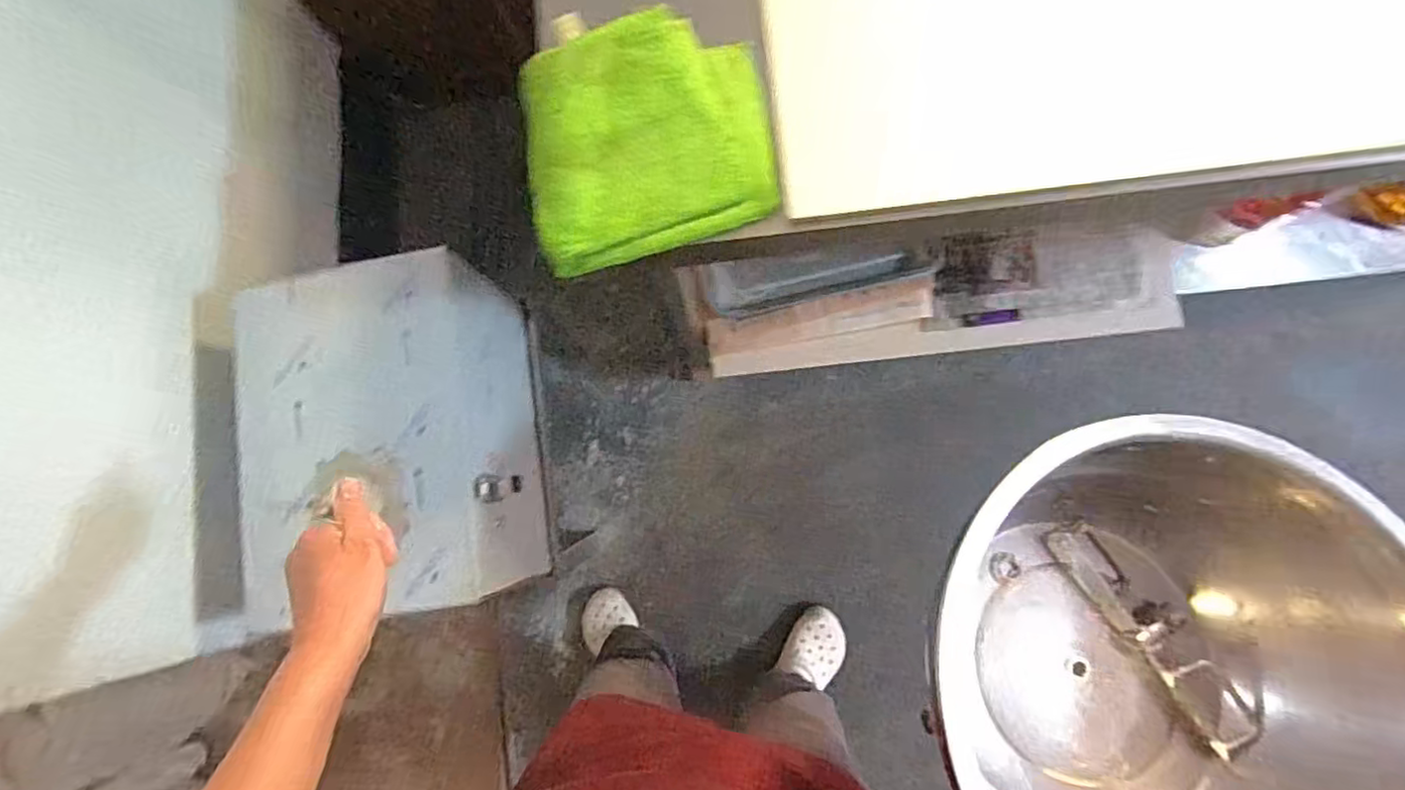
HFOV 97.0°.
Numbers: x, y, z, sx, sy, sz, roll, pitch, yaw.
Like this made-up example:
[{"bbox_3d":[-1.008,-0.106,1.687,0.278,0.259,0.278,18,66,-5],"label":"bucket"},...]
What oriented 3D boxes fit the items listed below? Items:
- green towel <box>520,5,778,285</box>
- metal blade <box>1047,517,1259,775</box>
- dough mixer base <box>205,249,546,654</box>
[{"bbox_3d":[-0.054,-0.232,0.537,0.215,0.028,0.223,-16,81,3],"label":"green towel"},{"bbox_3d":[0.418,0.225,0.592,0.070,0.052,0.229,-40,80,-1],"label":"metal blade"},{"bbox_3d":[-0.435,0.074,0.906,0.327,0.280,0.452,-12,81,4],"label":"dough mixer base"}]

